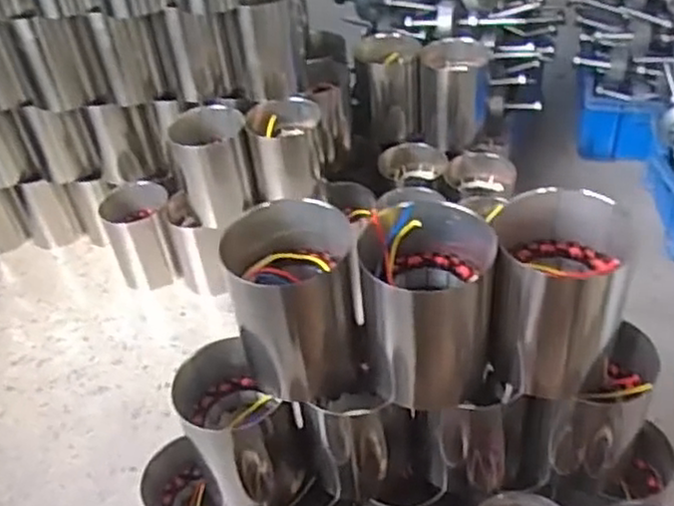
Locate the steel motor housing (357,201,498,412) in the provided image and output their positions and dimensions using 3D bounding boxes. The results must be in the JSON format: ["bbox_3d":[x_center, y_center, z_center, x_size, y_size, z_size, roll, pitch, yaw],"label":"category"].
[{"bbox_3d":[0.088,0.053,0.693,0.121,0.171,0.112,-1,42,7],"label":"steel motor housing"}]

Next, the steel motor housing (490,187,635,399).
[{"bbox_3d":[0.209,0.039,0.695,0.115,0.162,0.122,5,43,14],"label":"steel motor housing"}]

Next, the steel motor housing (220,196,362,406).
[{"bbox_3d":[-0.036,0.054,0.722,0.114,0.195,0.108,-4,41,3],"label":"steel motor housing"}]

